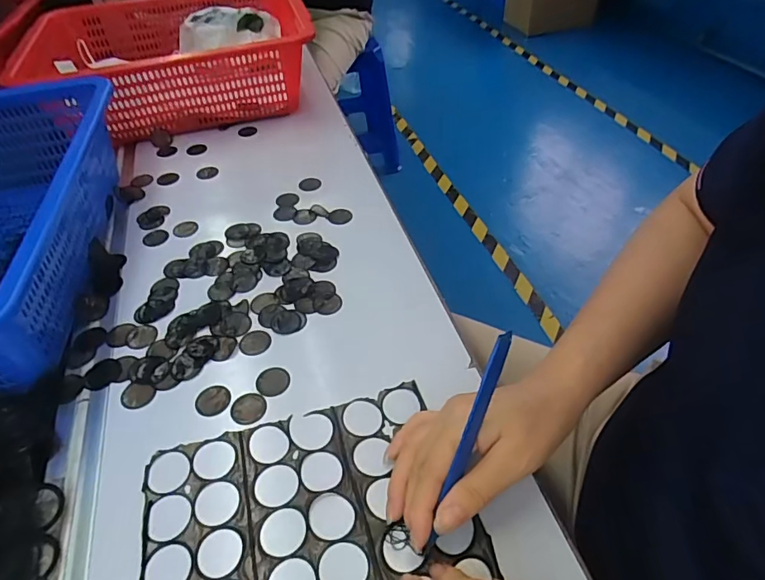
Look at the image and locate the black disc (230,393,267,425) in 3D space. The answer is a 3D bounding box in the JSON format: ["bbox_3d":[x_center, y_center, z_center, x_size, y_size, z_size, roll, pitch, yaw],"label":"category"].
[{"bbox_3d":[-0.107,0.094,0.390,0.028,0.004,0.026,-1,46,1],"label":"black disc"}]

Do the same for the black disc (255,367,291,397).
[{"bbox_3d":[-0.092,0.076,0.407,0.028,0.004,0.027,-1,46,1],"label":"black disc"}]

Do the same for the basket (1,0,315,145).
[{"bbox_3d":[-0.306,-0.337,0.726,0.366,0.122,0.279,-12,47,-10],"label":"basket"}]

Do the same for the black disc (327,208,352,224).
[{"bbox_3d":[-0.048,-0.084,0.555,0.027,0.004,0.027,-1,46,1],"label":"black disc"}]

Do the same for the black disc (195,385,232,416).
[{"bbox_3d":[-0.138,0.089,0.396,0.027,0.004,0.028,-1,46,1],"label":"black disc"}]

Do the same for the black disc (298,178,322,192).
[{"bbox_3d":[-0.089,-0.130,0.602,0.027,0.006,0.027,-1,46,1],"label":"black disc"}]

